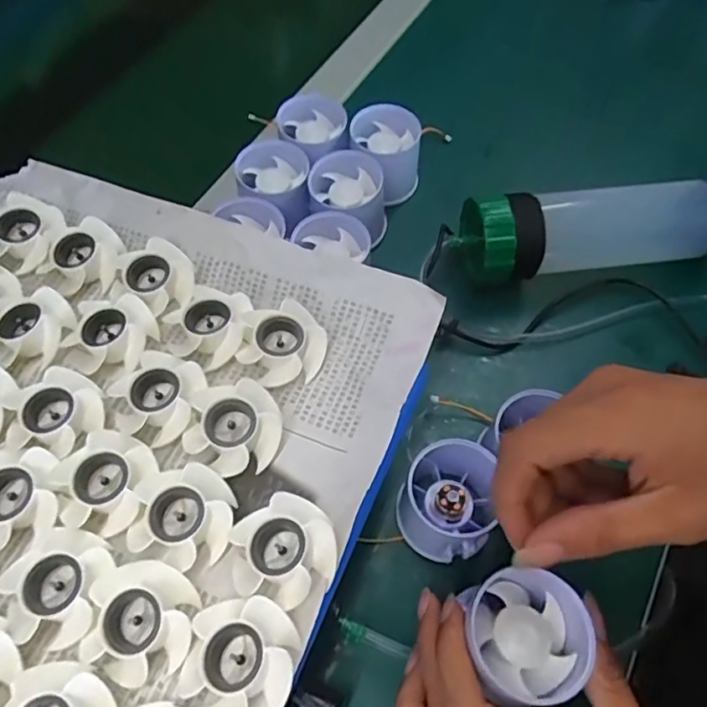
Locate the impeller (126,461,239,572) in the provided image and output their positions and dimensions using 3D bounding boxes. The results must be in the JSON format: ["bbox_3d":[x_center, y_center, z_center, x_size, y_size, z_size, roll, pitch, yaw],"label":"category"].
[{"bbox_3d":[-0.073,0.067,0.250,0.044,0.012,0.040,16,62,10],"label":"impeller"}]

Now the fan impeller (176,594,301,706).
[{"bbox_3d":[-0.042,0.115,0.222,0.040,0.017,0.042,-1,60,1],"label":"fan impeller"}]

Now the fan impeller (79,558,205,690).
[{"bbox_3d":[-0.082,0.104,0.230,0.041,0.016,0.041,-1,60,1],"label":"fan impeller"}]

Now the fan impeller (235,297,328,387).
[{"bbox_3d":[-0.036,-0.005,0.291,0.040,0.019,0.041,-1,60,1],"label":"fan impeller"}]

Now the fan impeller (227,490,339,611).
[{"bbox_3d":[-0.028,0.079,0.242,0.043,0.015,0.040,0,56,0],"label":"fan impeller"}]

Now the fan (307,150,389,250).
[{"bbox_3d":[-0.004,-0.105,0.421,0.054,0.048,0.056,7,61,5],"label":"fan"}]

